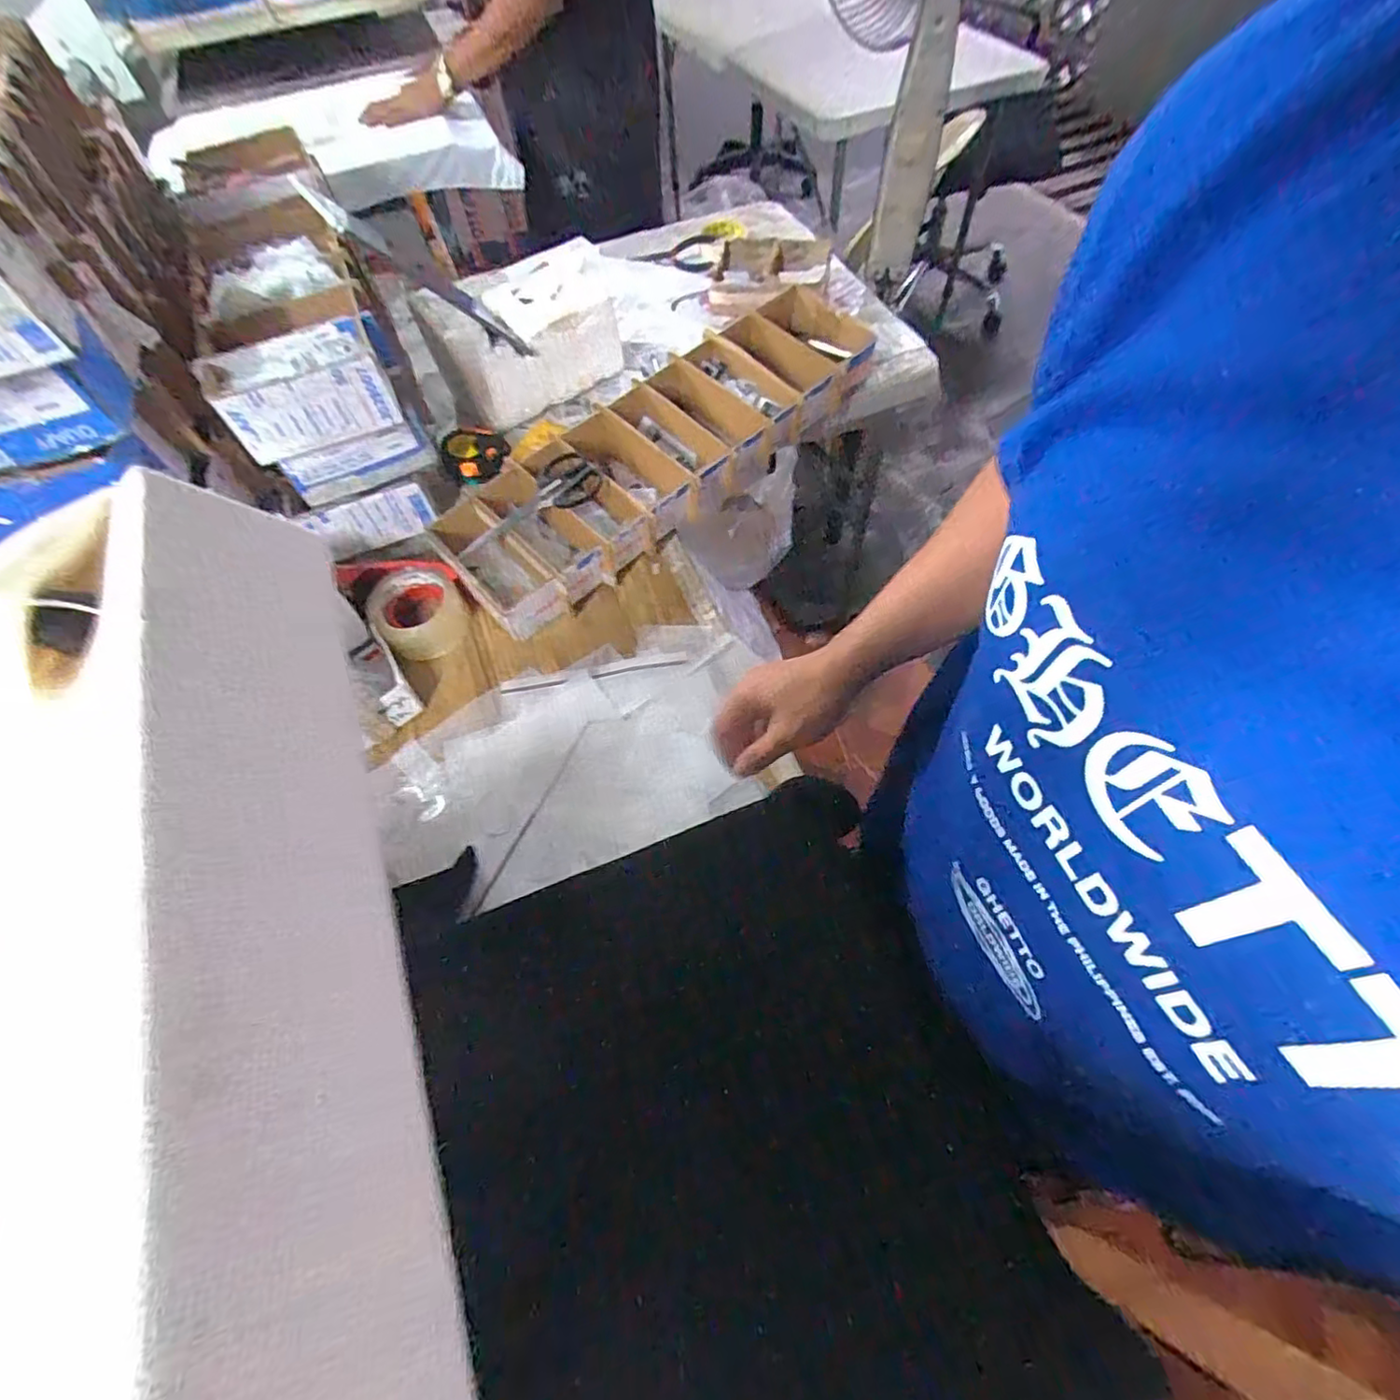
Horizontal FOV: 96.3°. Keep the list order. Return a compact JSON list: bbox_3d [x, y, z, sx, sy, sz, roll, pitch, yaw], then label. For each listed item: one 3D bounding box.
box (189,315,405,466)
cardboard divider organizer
[{"bbox_3d":[-0.402,-0.311,0.637,0.162,0.076,0.078,-22,61,-8],"label":"box"},{"bbox_3d":[-0.031,-0.328,0.802,0.625,0.091,0.166,-42,66,-18],"label":"cardboard divider organizer"}]

